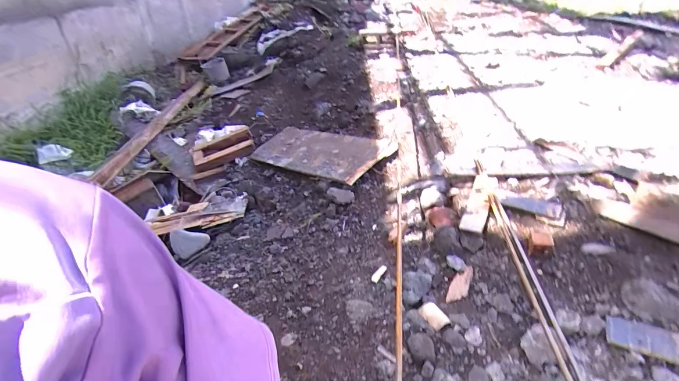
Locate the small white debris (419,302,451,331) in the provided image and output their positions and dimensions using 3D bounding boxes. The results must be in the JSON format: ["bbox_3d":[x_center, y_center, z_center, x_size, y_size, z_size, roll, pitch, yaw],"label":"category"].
[{"bbox_3d":[0.201,0.265,0.705,0.036,0.023,0.059,-20,40,-26],"label":"small white debris"}]

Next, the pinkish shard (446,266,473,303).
[{"bbox_3d":[0.286,0.222,0.780,0.039,0.011,0.110,26,57,31],"label":"pinkish shard"}]

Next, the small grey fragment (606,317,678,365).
[{"bbox_3d":[0.566,0.275,0.619,0.108,0.007,0.064,8,41,32],"label":"small grey fragment"}]

